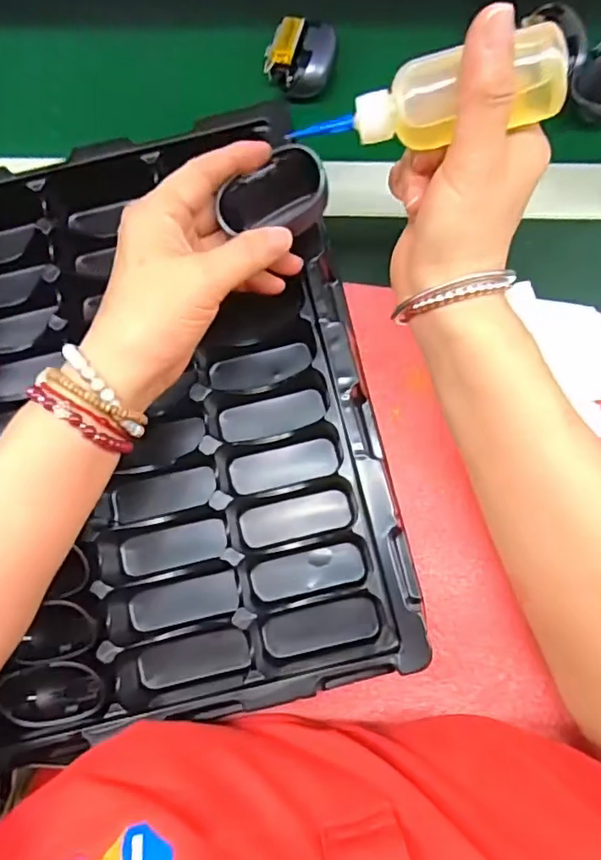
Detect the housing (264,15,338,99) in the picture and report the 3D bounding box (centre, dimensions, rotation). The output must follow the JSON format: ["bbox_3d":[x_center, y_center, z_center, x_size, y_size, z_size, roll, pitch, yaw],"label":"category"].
[{"bbox_3d":[0.002,-0.253,0.396,0.045,0.021,0.043,0,78,2],"label":"housing"}]

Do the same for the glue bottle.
[{"bbox_3d":[0.053,-0.141,0.248,0.110,0.028,0.029,-9,81,10],"label":"glue bottle"}]

